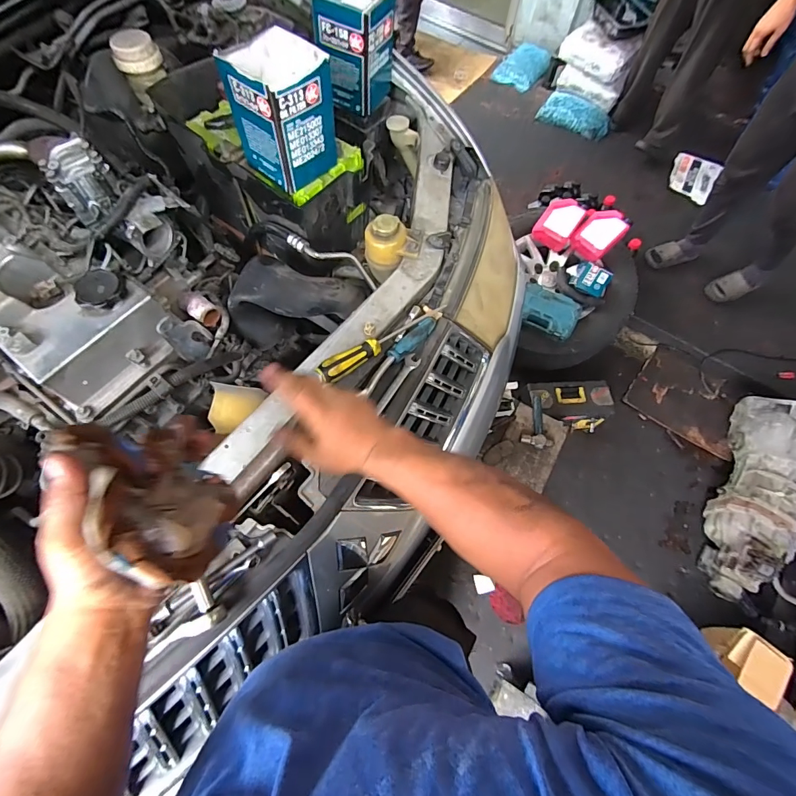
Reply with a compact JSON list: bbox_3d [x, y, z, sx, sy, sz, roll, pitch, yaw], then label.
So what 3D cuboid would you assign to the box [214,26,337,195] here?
[{"bbox_3d":[-0.179,-0.441,0.619,0.117,0.153,0.122,41,72,14],"label":"box"}]

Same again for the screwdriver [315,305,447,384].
[{"bbox_3d":[-0.019,-0.094,0.622,0.244,0.025,0.030,-34,72,-28],"label":"screwdriver"}]

